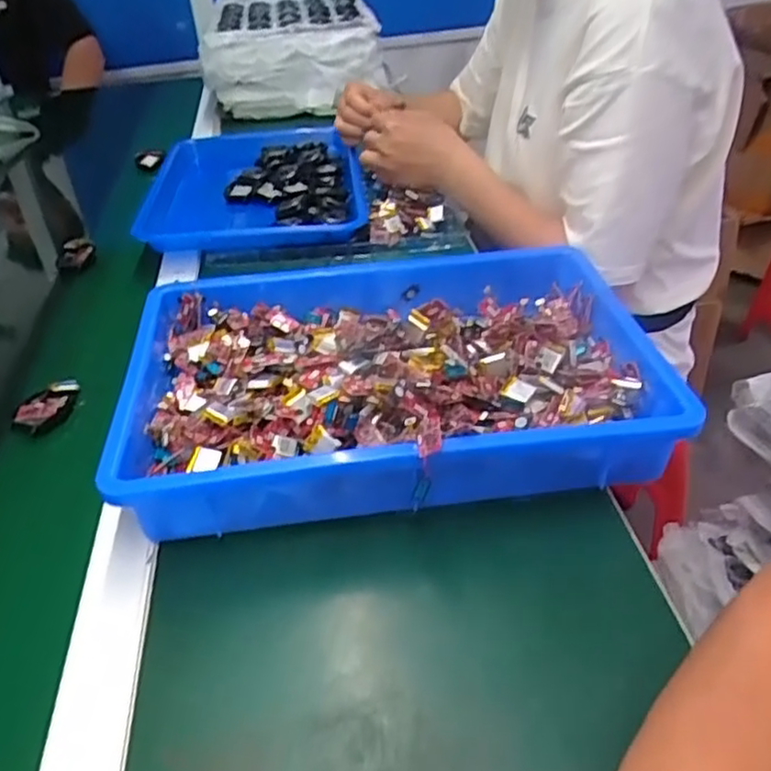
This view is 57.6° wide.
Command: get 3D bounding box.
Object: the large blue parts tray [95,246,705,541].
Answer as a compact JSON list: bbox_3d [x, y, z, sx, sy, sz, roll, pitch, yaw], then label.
[{"bbox_3d":[0.000,-0.011,0.532,0.381,0.065,0.267,-7,33,-2],"label":"large blue parts tray"}]

